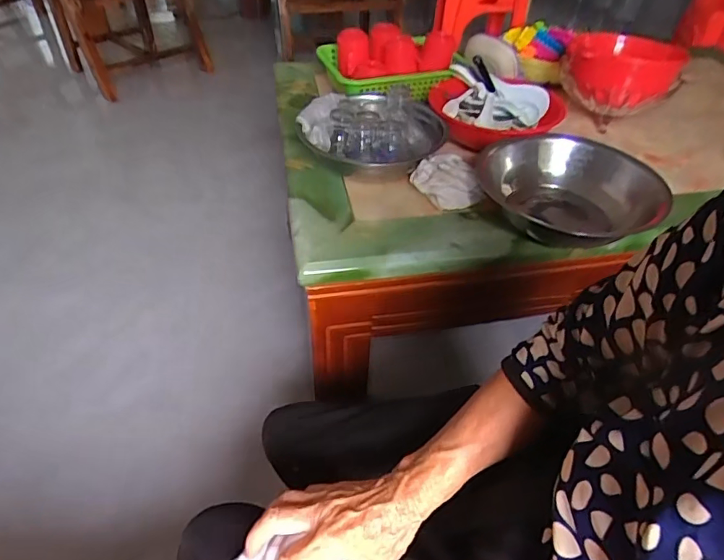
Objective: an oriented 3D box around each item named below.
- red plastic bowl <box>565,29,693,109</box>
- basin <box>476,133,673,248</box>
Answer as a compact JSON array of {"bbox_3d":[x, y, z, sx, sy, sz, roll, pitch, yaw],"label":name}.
[{"bbox_3d":[0.519,-0.423,0.984,0.204,0.088,0.211,25,49,21],"label":"red plastic bowl"},{"bbox_3d":[0.315,-0.148,0.786,0.223,0.098,0.251,0,44,-3],"label":"basin"}]

